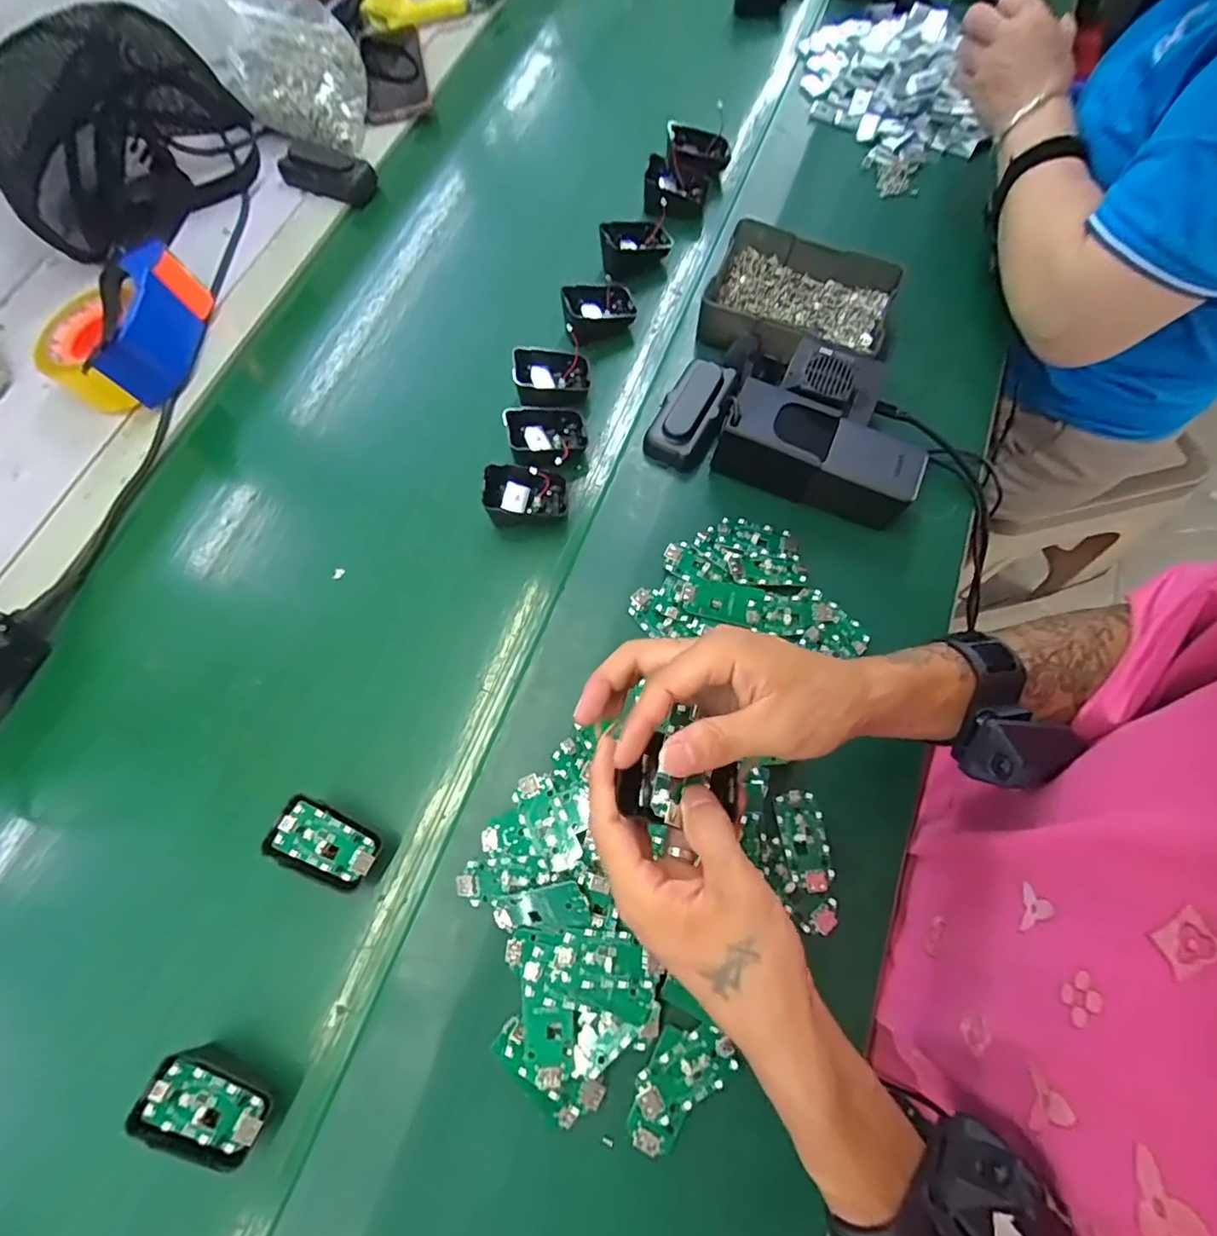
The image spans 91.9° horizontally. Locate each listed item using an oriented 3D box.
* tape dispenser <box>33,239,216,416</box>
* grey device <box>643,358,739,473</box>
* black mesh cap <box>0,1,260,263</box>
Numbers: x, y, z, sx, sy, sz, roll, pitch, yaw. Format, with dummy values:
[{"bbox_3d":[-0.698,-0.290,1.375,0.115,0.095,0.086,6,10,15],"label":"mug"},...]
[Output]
[{"bbox_3d":[-0.455,-0.268,0.548,0.105,0.068,0.142,10,70,7],"label":"tape dispenser"},{"bbox_3d":[0.073,-0.176,0.515,0.055,0.035,0.100,23,72,11],"label":"grey device"},{"bbox_3d":[-0.507,-0.502,0.594,0.131,0.150,0.250,34,75,15],"label":"black mesh cap"}]

